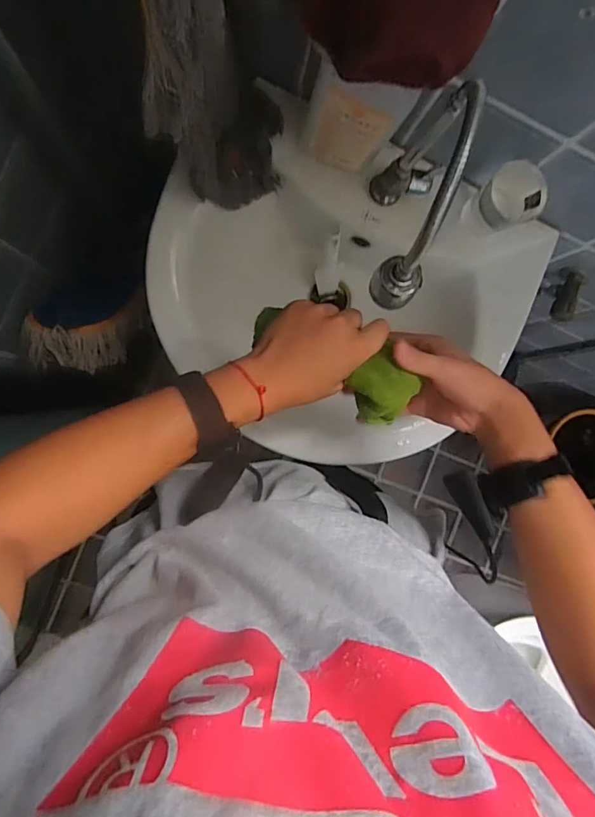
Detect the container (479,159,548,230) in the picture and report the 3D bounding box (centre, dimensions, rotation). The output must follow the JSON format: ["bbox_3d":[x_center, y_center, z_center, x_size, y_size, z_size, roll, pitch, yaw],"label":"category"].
[{"bbox_3d":[0.258,-0.262,0.603,0.072,0.050,0.066,-8,93,-7],"label":"container"}]

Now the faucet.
[{"bbox_3d":[0.121,-0.208,0.516,0.047,0.278,0.183,11,91,-8],"label":"faucet"}]

